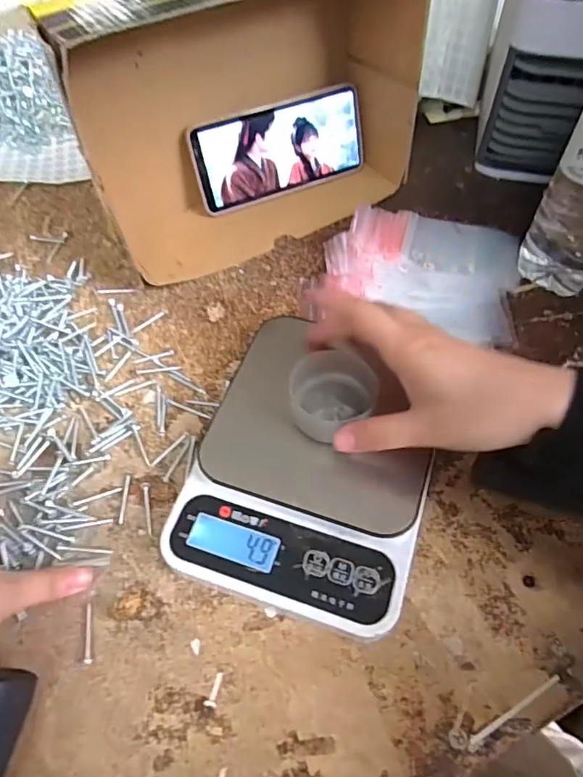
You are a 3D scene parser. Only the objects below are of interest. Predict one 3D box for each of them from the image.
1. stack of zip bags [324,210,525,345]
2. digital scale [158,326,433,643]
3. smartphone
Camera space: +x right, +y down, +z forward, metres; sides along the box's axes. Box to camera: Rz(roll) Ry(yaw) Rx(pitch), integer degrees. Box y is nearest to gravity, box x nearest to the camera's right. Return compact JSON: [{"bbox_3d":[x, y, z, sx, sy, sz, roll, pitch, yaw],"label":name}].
[{"bbox_3d":[0.113,-0.108,0.455,0.158,0.028,0.132,14,59,9],"label":"stack of zip bags"},{"bbox_3d":[0.013,0.052,0.342,0.146,0.036,0.169,16,59,10],"label":"digital scale"},{"bbox_3d":[-0.009,-0.221,0.493,0.164,0.078,0.005,-23,39,-13],"label":"smartphone"}]

